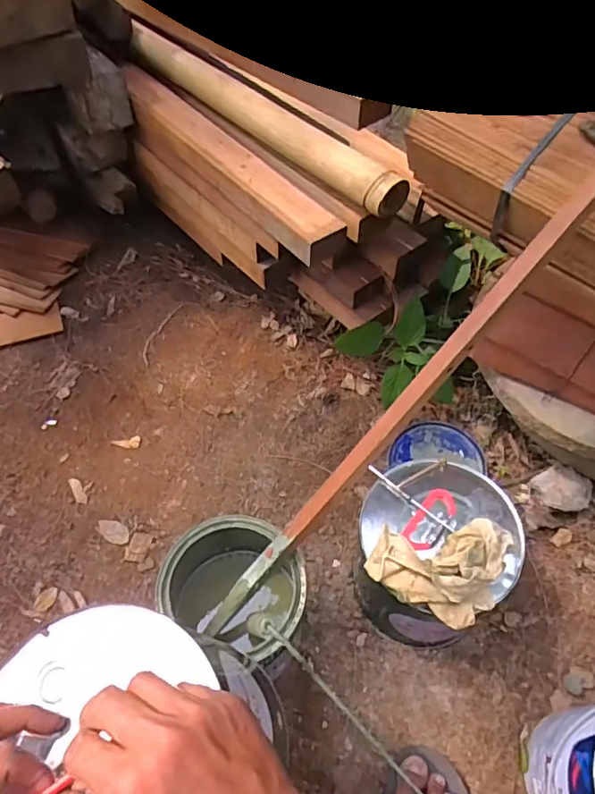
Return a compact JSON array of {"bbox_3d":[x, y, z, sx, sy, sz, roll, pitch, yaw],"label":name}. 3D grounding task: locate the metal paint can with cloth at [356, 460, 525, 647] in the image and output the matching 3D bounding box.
[{"bbox_3d":[0.171,0.208,0.724,0.175,0.213,0.180,1,56,-2],"label":"metal paint can with cloth"}]

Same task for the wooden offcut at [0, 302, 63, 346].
[{"bbox_3d":[-0.571,-0.137,1.078,0.206,0.012,0.078,-14,58,-11],"label":"wooden offcut"}]

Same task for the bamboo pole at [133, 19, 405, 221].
[{"bbox_3d":[-0.086,-0.468,0.901,0.058,0.074,0.670,-34,63,-22],"label":"bamboo pole"}]

